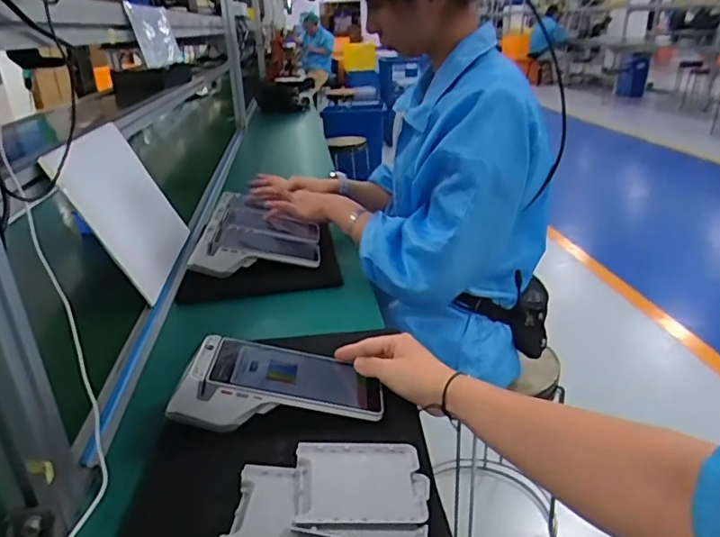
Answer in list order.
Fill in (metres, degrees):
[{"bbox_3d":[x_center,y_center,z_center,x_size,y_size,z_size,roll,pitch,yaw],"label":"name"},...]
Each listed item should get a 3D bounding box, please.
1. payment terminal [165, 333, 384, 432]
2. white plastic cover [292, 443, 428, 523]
[{"bbox_3d":[-0.081,0.116,0.552,0.192,0.056,0.083,4,22,-7],"label":"payment terminal"},{"bbox_3d":[0.000,0.173,0.446,0.098,0.013,0.077,3,30,-6],"label":"white plastic cover"}]

